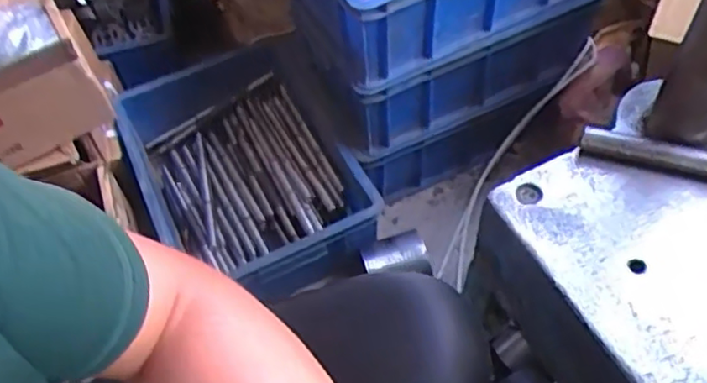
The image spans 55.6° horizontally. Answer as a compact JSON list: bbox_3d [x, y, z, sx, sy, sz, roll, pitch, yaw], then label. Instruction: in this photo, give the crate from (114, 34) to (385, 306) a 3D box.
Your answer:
[{"bbox_3d":[-0.167,-0.031,1.050,0.301,0.133,0.410,-23,58,-12],"label":"crate"}]

